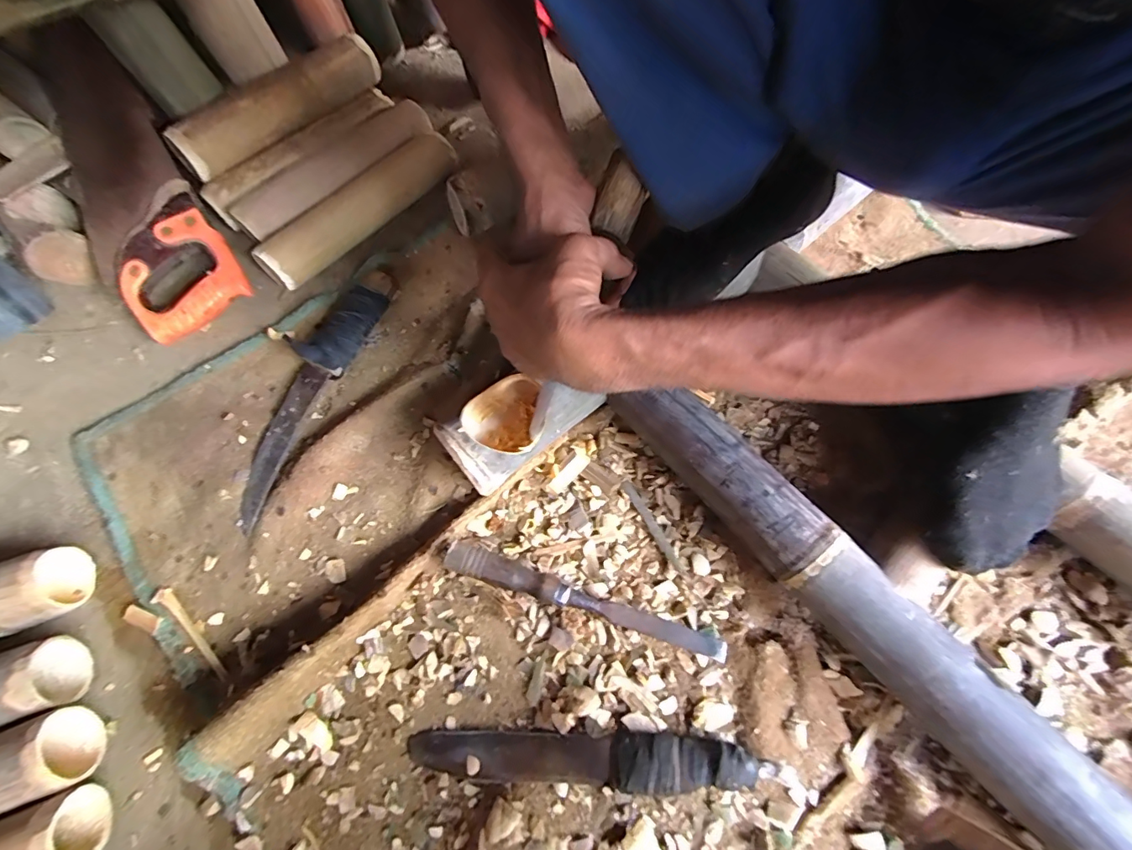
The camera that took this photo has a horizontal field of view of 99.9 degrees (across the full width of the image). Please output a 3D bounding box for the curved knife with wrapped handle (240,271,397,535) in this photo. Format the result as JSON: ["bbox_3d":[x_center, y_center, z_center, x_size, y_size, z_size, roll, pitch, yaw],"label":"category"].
[{"bbox_3d":[-0.271,-0.043,0.493,0.062,0.032,0.294,20,68,9],"label":"curved knife with wrapped handle"}]

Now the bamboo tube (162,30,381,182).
[{"bbox_3d":[-0.344,-0.388,0.580,0.263,0.057,0.045,-41,71,-16],"label":"bamboo tube"}]

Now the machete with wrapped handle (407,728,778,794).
[{"bbox_3d":[0.014,0.252,0.360,0.265,0.021,0.035,2,66,1],"label":"machete with wrapped handle"}]

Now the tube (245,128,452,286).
[{"bbox_3d":[-0.247,-0.263,0.578,0.052,0.048,0.263,38,72,16],"label":"tube"}]

